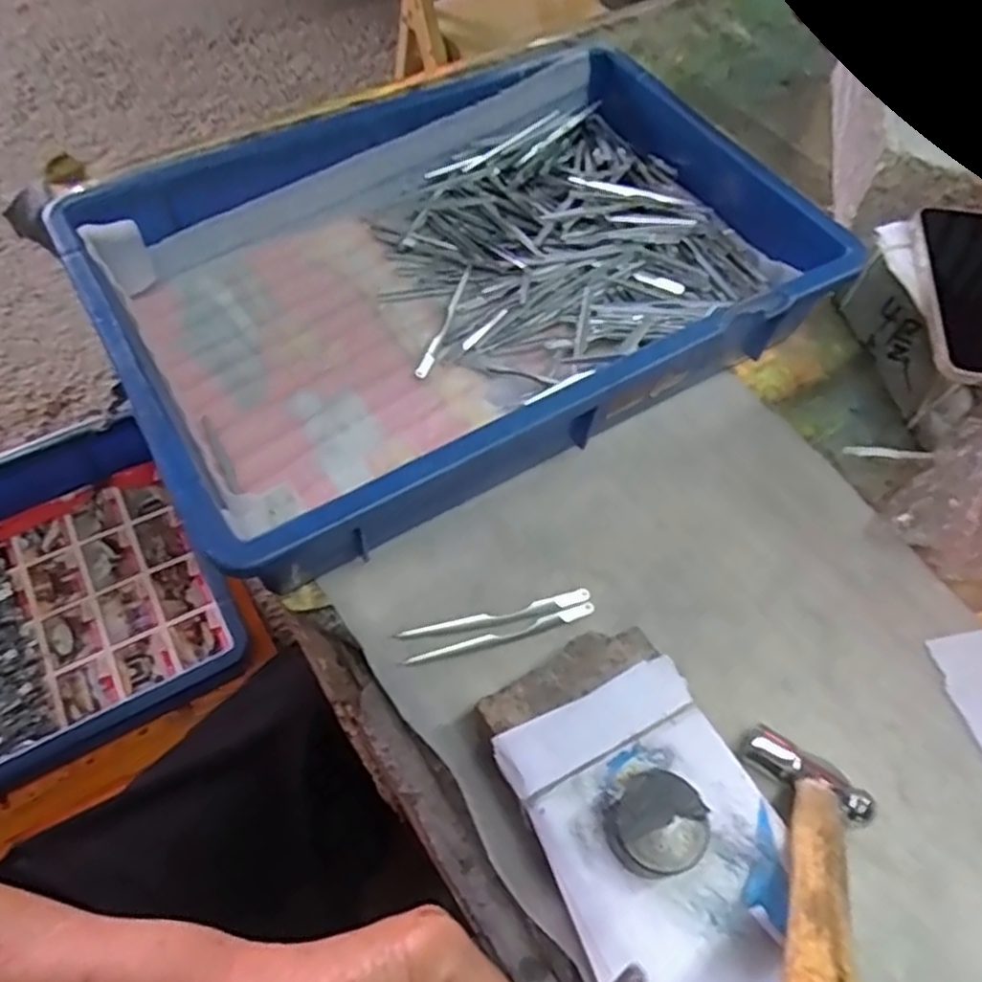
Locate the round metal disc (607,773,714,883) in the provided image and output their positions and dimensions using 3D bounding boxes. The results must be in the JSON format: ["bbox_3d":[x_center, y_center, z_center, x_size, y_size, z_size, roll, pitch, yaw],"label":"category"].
[{"bbox_3d":[0.068,0.136,0.298,0.038,0.021,0.036,2,59,-3],"label":"round metal disc"}]

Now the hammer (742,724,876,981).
[{"bbox_3d":[0.127,0.149,0.286,0.056,0.016,0.154,28,19,14],"label":"hammer"}]

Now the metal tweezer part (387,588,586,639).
[{"bbox_3d":[0.003,0.067,0.390,0.105,0.008,0.009,-12,61,-9],"label":"metal tweezer part"}]

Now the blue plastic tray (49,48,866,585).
[{"bbox_3d":[-0.016,-0.140,0.476,0.420,0.079,0.280,-27,64,-17],"label":"blue plastic tray"}]

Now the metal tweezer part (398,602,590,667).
[{"bbox_3d":[0.006,0.077,0.385,0.106,0.010,0.008,-17,61,-12],"label":"metal tweezer part"}]

